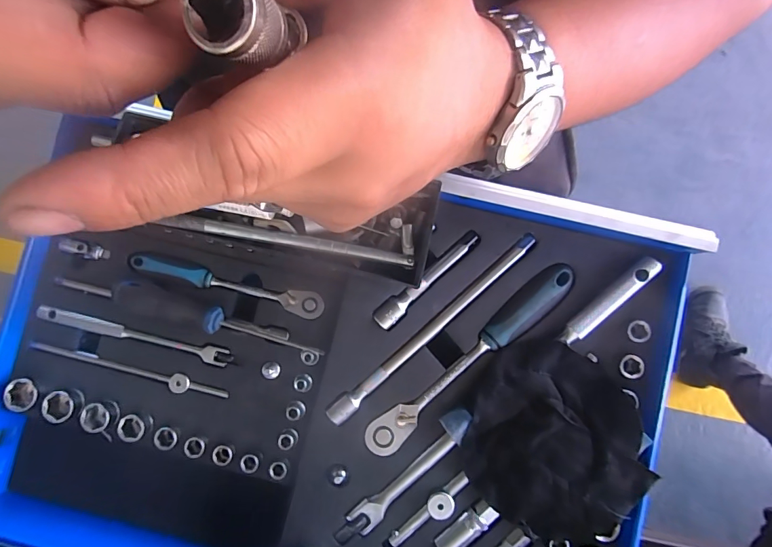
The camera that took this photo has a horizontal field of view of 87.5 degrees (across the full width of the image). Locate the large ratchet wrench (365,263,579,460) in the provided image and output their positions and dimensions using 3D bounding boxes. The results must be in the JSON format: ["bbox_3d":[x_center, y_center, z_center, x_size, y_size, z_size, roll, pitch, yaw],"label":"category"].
[{"bbox_3d":[0.076,0.077,0.367,0.237,0.028,0.031,-41,82,-3],"label":"large ratchet wrench"}]

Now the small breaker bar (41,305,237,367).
[{"bbox_3d":[-0.237,0.058,0.380,0.186,0.013,0.016,14,83,5],"label":"small breaker bar"}]

